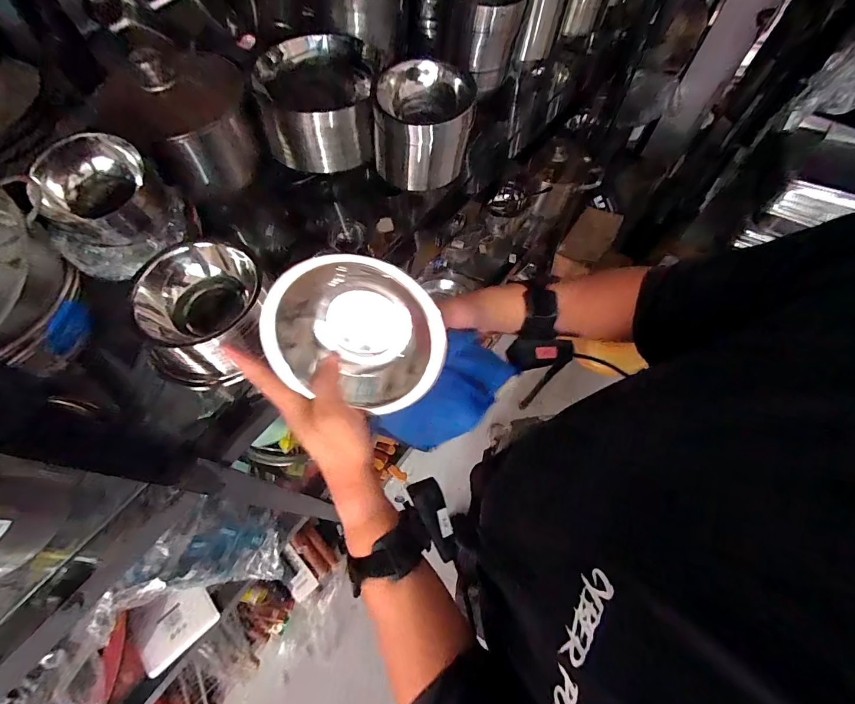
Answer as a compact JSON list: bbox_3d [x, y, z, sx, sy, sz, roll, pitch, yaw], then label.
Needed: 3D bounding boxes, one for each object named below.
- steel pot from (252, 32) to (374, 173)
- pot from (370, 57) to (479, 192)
[{"bbox_3d":[-0.164,-0.391,0.595,0.166,0.111,0.175,-6,64,-3],"label":"steel pot"},{"bbox_3d":[-0.003,-0.316,0.536,0.127,0.117,0.121,0,64,0],"label":"pot"}]

